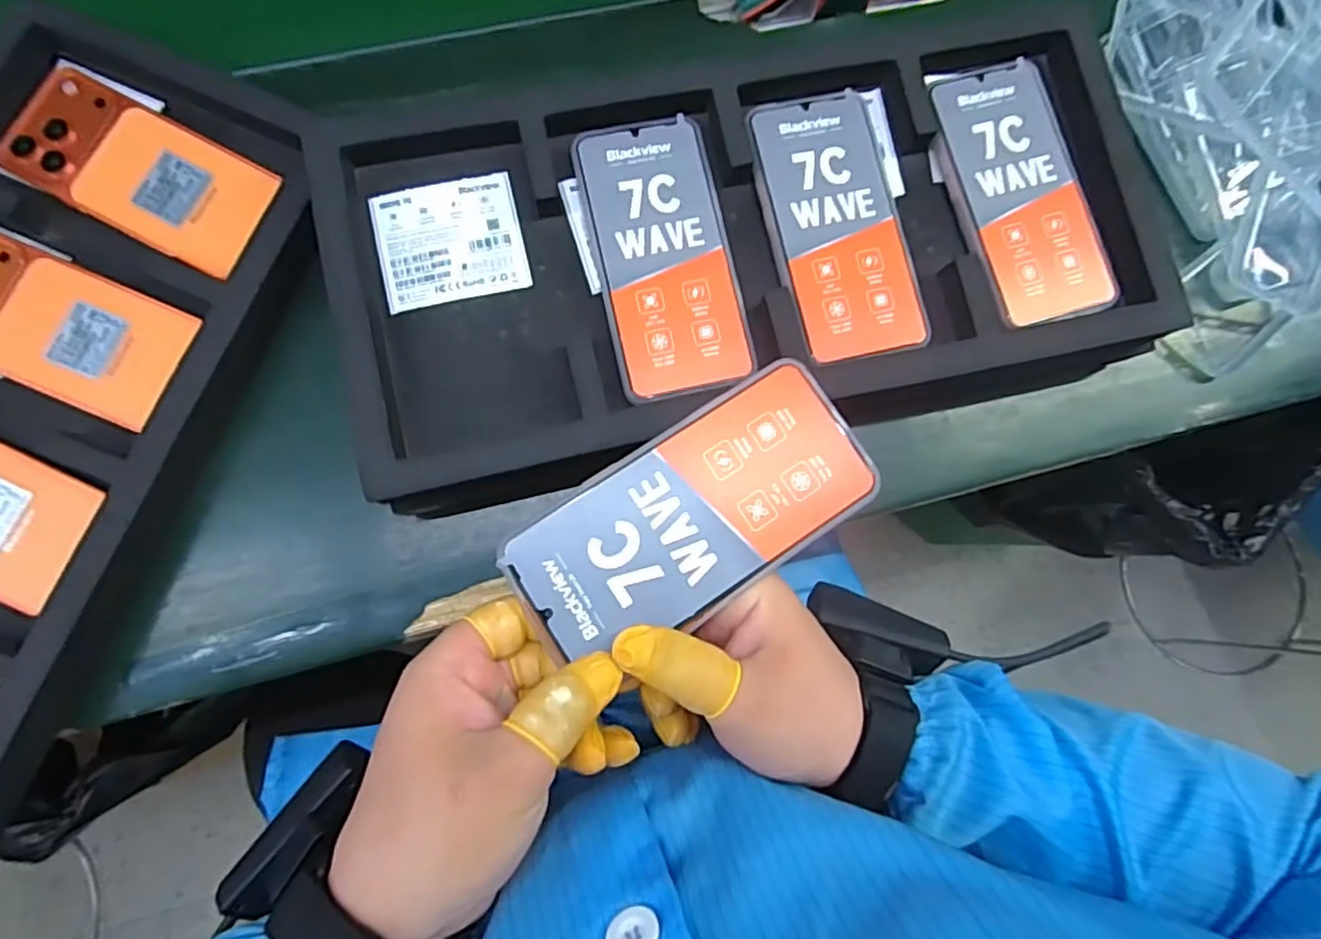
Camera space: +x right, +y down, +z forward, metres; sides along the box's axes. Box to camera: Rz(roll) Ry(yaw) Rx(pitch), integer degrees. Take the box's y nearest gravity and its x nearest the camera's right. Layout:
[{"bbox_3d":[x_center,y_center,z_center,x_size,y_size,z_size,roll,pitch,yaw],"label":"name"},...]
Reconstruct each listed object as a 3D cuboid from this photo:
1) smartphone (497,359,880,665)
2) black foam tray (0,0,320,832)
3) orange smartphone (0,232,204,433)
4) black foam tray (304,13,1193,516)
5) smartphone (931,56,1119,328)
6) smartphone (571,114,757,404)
[{"bbox_3d":[0.015,0.020,0.292,0.163,0.007,0.077,-30,87,-8],"label":"smartphone"},{"bbox_3d":[-0.381,-0.025,0.368,0.208,0.030,0.477,21,79,1],"label":"black foam tray"},{"bbox_3d":[-0.355,-0.086,0.374,0.165,0.015,0.075,22,79,1],"label":"orange smartphone"},{"bbox_3d":[0.056,-0.132,0.401,0.473,0.063,0.223,-12,81,-5],"label":"black foam tray"},{"bbox_3d":[0.221,-0.169,0.397,0.078,0.005,0.160,-18,81,-6],"label":"smartphone"},{"bbox_3d":[0.002,-0.123,0.378,0.078,0.005,0.161,-12,81,-5],"label":"smartphone"}]

